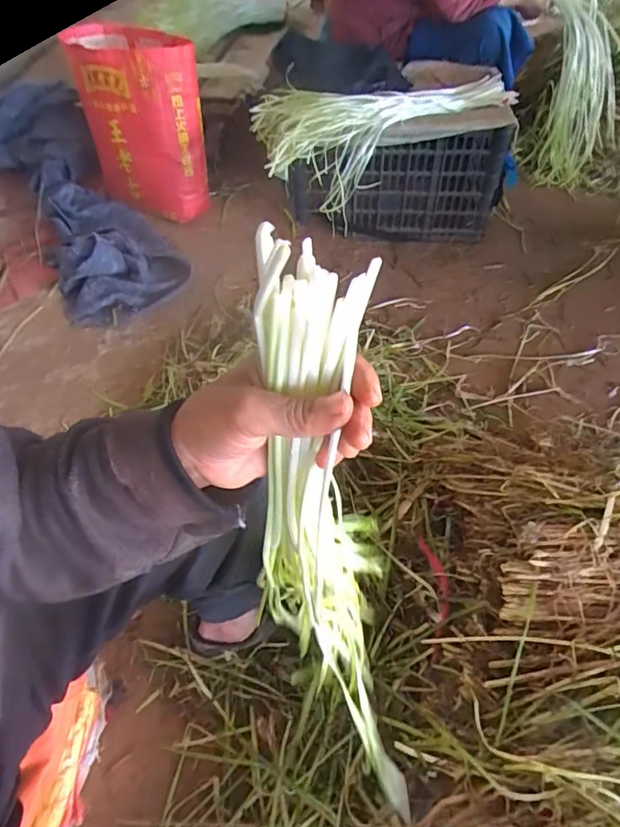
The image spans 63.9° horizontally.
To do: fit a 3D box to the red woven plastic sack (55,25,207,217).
[{"bbox_3d":[-0.388,-0.670,1.210,0.270,0.360,0.291,-18,56,-11],"label":"red woven plastic sack"}]

